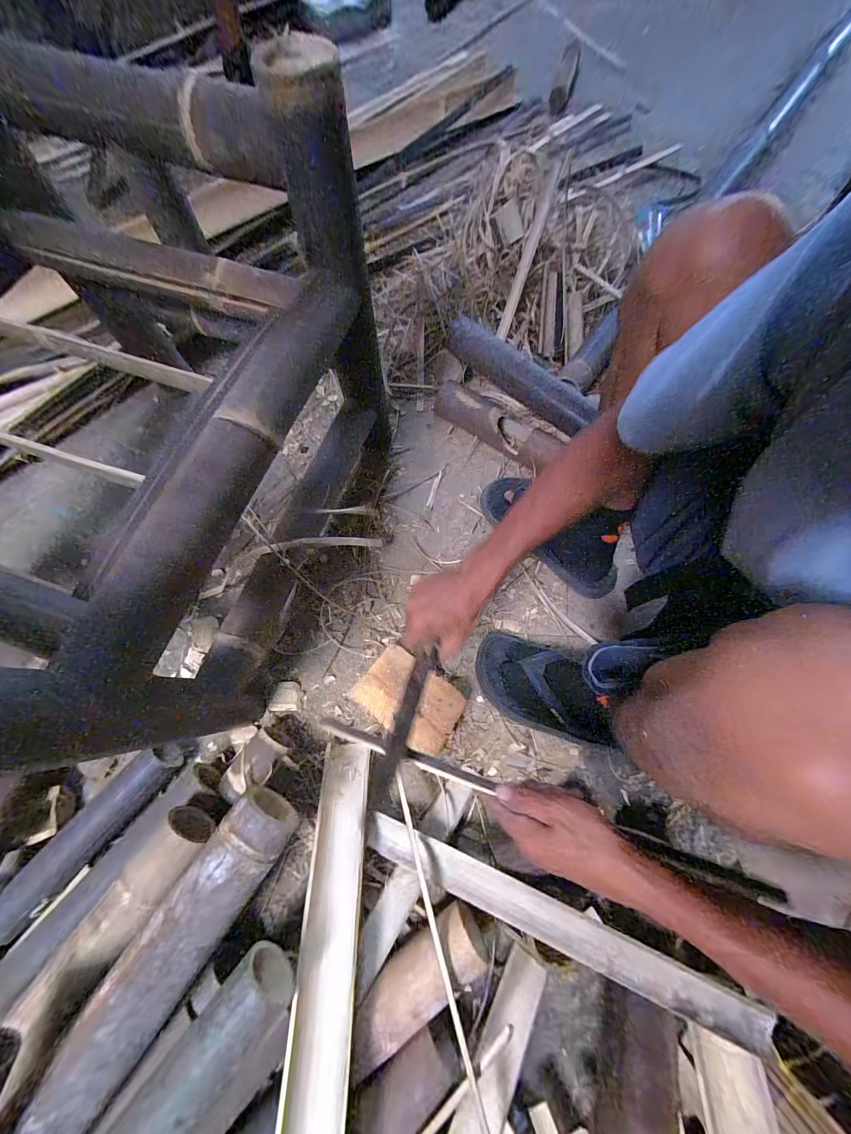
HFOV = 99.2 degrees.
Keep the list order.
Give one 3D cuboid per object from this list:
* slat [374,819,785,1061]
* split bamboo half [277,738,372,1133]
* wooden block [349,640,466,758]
[{"bbox_3d":[0.137,0.433,0.452,0.470,0.021,0.045,13,71,20],"label":"slat"},{"bbox_3d":[-0.123,0.488,0.466,0.075,0.030,0.481,-1,52,-1],"label":"split bamboo half"},{"bbox_3d":[-0.025,0.212,0.590,0.161,0.053,0.109,36,74,10],"label":"wooden block"}]

